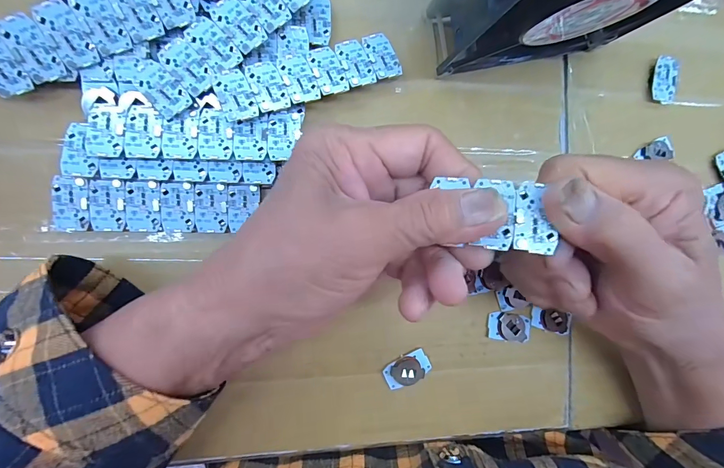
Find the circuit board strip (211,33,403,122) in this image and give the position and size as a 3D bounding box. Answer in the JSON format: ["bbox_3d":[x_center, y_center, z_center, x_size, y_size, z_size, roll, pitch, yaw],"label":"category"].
[{"bbox_3d":[-0.028,-0.092,0.198,0.106,0.004,0.029,-22,83,-16],"label":"circuit board strip"}]

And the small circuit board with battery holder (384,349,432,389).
[{"bbox_3d":[0.029,0.086,0.220,0.030,0.008,0.017,-25,95,-7],"label":"small circuit board with battery holder"}]

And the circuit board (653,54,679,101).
[{"bbox_3d":[0.210,-0.107,0.240,0.017,0.006,0.030,0,92,-8],"label":"circuit board"}]

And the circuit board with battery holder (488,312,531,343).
[{"bbox_3d":[0.098,0.062,0.227,0.028,0.005,0.018,9,90,-9],"label":"circuit board with battery holder"}]

